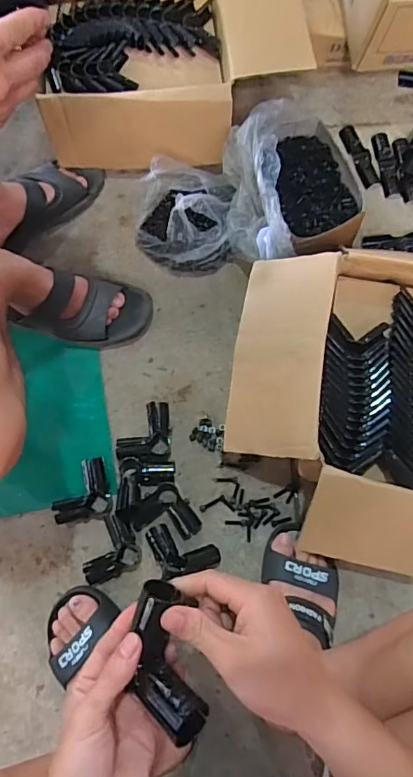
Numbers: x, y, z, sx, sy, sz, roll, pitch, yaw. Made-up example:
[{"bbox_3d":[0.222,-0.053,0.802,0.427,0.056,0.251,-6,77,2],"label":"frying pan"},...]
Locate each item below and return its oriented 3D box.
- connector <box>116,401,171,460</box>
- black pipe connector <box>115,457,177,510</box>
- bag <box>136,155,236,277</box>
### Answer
[{"bbox_3d":[-0.094,0.066,0.766,0.078,0.033,0.087,0,74,0],"label":"connector"},{"bbox_3d":[-0.089,0.142,0.739,0.079,0.035,0.072,3,74,0],"label":"black pipe connector"},{"bbox_3d":[-0.035,-0.294,0.821,0.156,0.113,0.173,6,74,1],"label":"bag"}]

